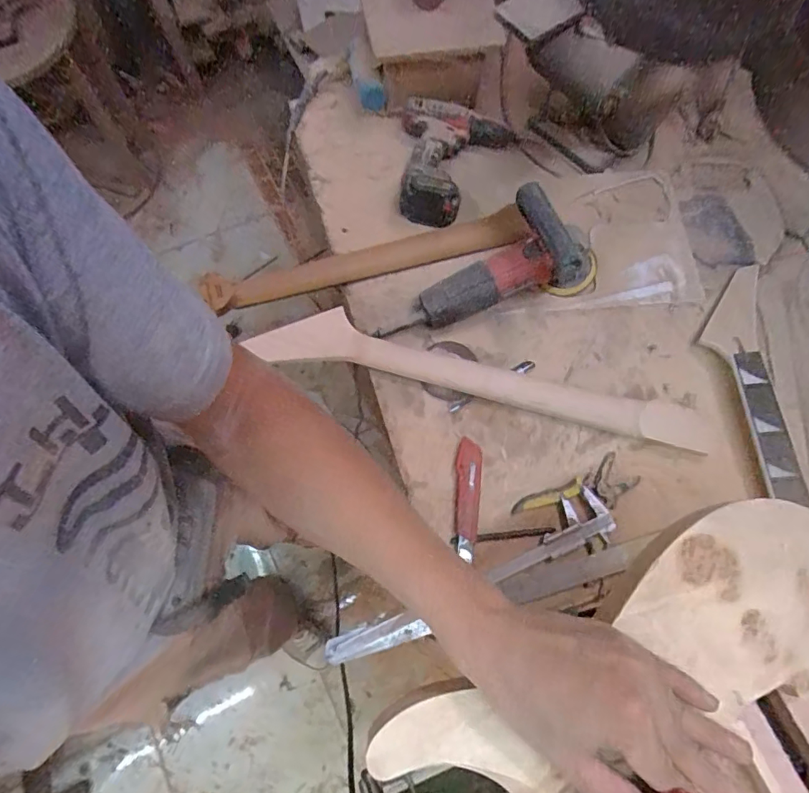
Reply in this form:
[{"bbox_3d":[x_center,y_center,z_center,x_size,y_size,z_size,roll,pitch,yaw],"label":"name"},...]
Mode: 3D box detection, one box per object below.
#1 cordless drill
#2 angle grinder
[{"bbox_3d":[0.064,-0.379,0.796,0.183,0.068,0.211,19,73,5],"label":"cordless drill"},{"bbox_3d":[0.154,-0.173,0.682,0.249,0.146,0.125,-36,77,-12],"label":"angle grinder"}]

